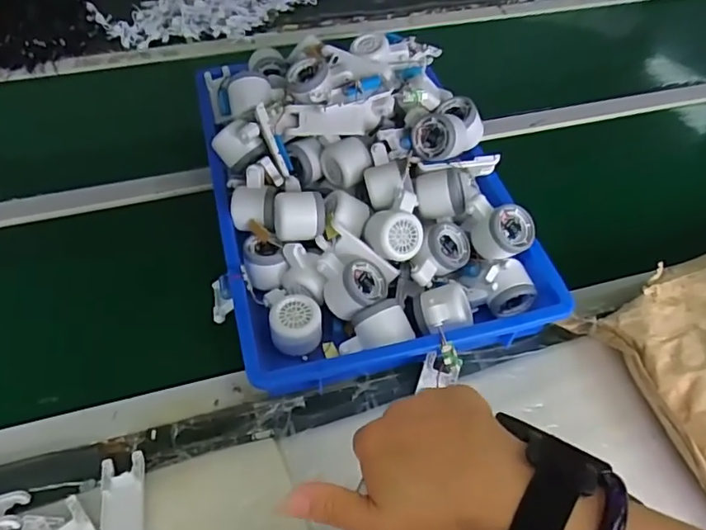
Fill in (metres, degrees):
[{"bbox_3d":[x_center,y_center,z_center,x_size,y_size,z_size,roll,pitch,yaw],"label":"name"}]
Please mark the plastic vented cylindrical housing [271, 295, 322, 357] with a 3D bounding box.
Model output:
[{"bbox_3d":[-0.064,0.069,0.605,0.057,0.033,0.062,-3,53,-5],"label":"plastic vented cylindrical housing"}]

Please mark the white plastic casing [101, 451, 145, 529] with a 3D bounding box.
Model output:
[{"bbox_3d":[-0.218,0.229,0.503,0.039,0.007,0.101,-10,54,-10],"label":"white plastic casing"}]

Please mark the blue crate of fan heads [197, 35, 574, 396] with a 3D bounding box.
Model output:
[{"bbox_3d":[0.002,-0.119,0.699,0.374,0.139,0.525,-11,54,-11],"label":"blue crate of fan heads"}]

